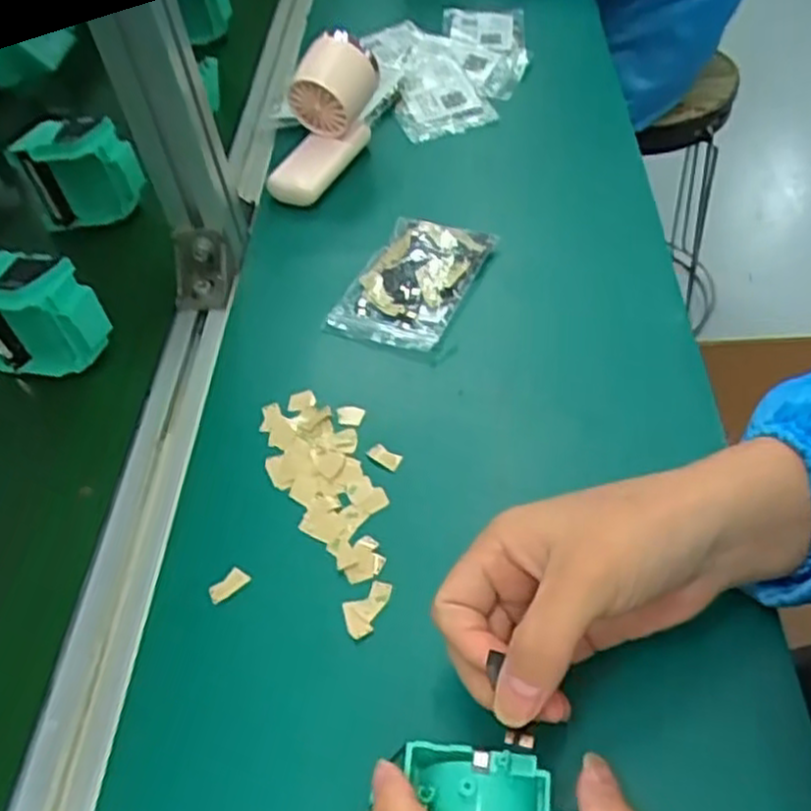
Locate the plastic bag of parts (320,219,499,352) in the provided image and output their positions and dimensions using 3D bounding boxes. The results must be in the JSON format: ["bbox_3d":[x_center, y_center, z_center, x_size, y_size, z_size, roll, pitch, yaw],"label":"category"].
[{"bbox_3d":[0.006,-0.081,0.517,0.073,0.018,0.112,24,62,18],"label":"plastic bag of parts"}]

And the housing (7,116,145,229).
[{"bbox_3d":[-0.241,-0.174,0.585,0.076,0.074,0.045,-26,59,-12],"label":"housing"}]

